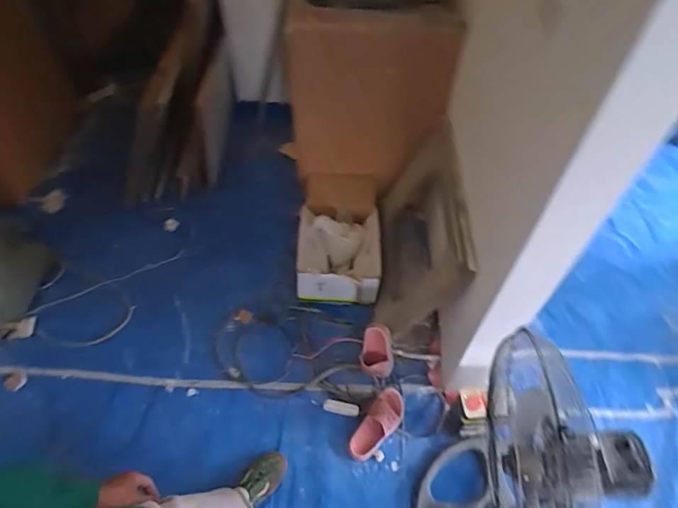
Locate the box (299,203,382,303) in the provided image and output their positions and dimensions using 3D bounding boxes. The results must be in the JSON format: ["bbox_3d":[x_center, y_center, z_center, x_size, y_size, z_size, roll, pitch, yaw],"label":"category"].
[{"bbox_3d":[0.000,-0.023,1.831,0.340,0.159,0.436,4,53,3],"label":"box"}]

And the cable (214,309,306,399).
[{"bbox_3d":[-0.311,0.360,1.659,0.278,0.026,0.367,-12,54,-9],"label":"cable"}]

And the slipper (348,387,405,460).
[{"bbox_3d":[0.129,0.568,1.496,0.103,0.085,0.248,34,60,22],"label":"slipper"}]

